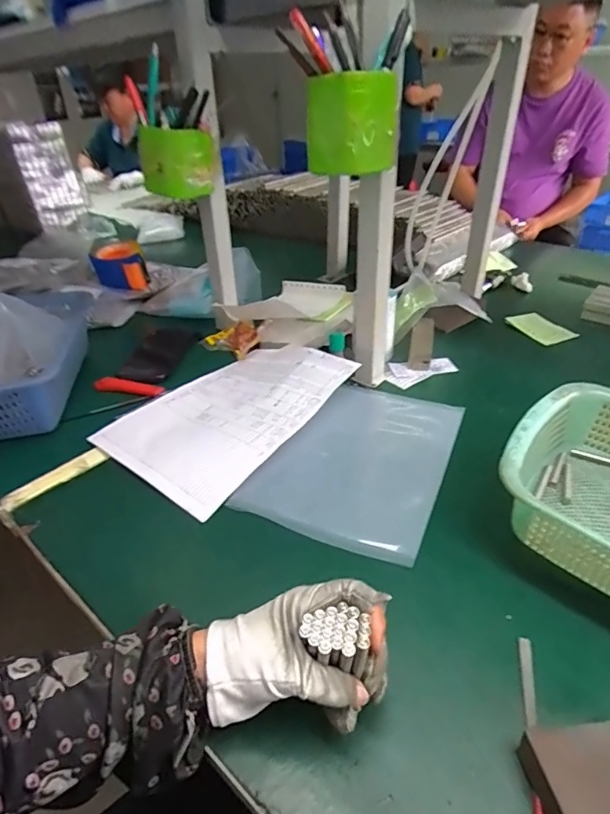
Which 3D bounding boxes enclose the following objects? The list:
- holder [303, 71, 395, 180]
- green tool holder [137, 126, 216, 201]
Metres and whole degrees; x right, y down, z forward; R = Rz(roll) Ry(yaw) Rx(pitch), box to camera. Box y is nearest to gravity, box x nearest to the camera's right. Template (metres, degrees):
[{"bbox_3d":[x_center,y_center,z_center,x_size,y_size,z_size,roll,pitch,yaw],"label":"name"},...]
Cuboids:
[{"bbox_3d":[0.045,-0.278,0.465,0.078,0.079,0.074,15,40,25],"label":"holder"},{"bbox_3d":[-0.168,-0.326,0.632,0.099,0.078,0.077,-13,37,-11],"label":"green tool holder"}]

